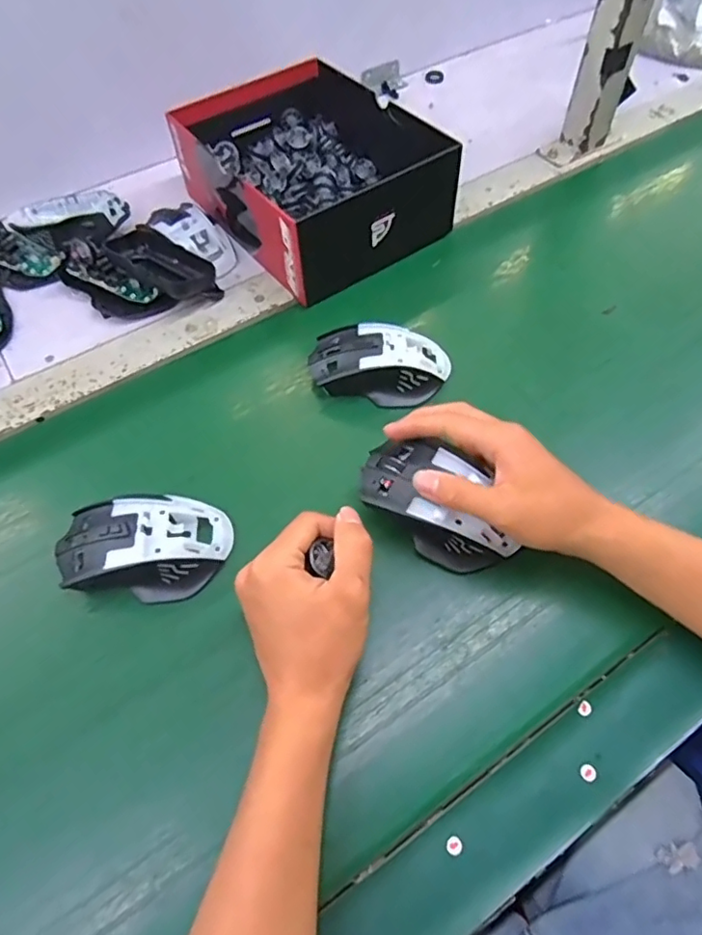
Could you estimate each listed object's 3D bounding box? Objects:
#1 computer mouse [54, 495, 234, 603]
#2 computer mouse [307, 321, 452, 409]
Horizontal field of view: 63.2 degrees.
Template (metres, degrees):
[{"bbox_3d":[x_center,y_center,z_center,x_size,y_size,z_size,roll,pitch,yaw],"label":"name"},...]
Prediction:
[{"bbox_3d":[-0.142,0.056,0.392,0.113,0.040,0.065,-5,58,-1],"label":"computer mouse"},{"bbox_3d":[0.024,-0.088,0.474,0.114,0.036,0.060,2,59,3],"label":"computer mouse"}]

